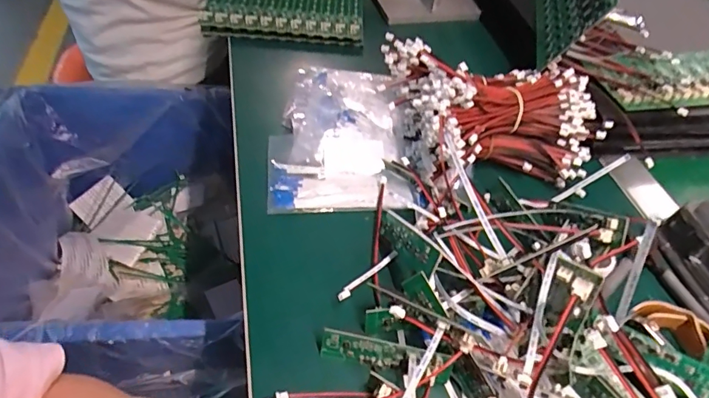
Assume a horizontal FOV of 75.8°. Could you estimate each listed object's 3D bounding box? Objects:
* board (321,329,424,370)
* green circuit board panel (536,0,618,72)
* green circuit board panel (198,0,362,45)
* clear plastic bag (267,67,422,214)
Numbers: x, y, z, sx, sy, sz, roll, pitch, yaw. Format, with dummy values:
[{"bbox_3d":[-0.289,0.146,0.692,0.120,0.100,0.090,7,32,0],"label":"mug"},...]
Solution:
[{"bbox_3d":[0.009,0.099,0.292,0.060,0.019,0.004,12,14,4],"label":"board"},{"bbox_3d":[0.220,-0.205,0.467,0.007,0.082,0.187,35,46,-16],"label":"green circuit board panel"},{"bbox_3d":[-0.086,-0.266,0.595,0.185,0.028,0.176,2,49,-5],"label":"green circuit board panel"},{"bbox_3d":[-0.015,-0.063,0.416,0.123,0.026,0.157,-3,52,-3],"label":"clear plastic bag"}]

